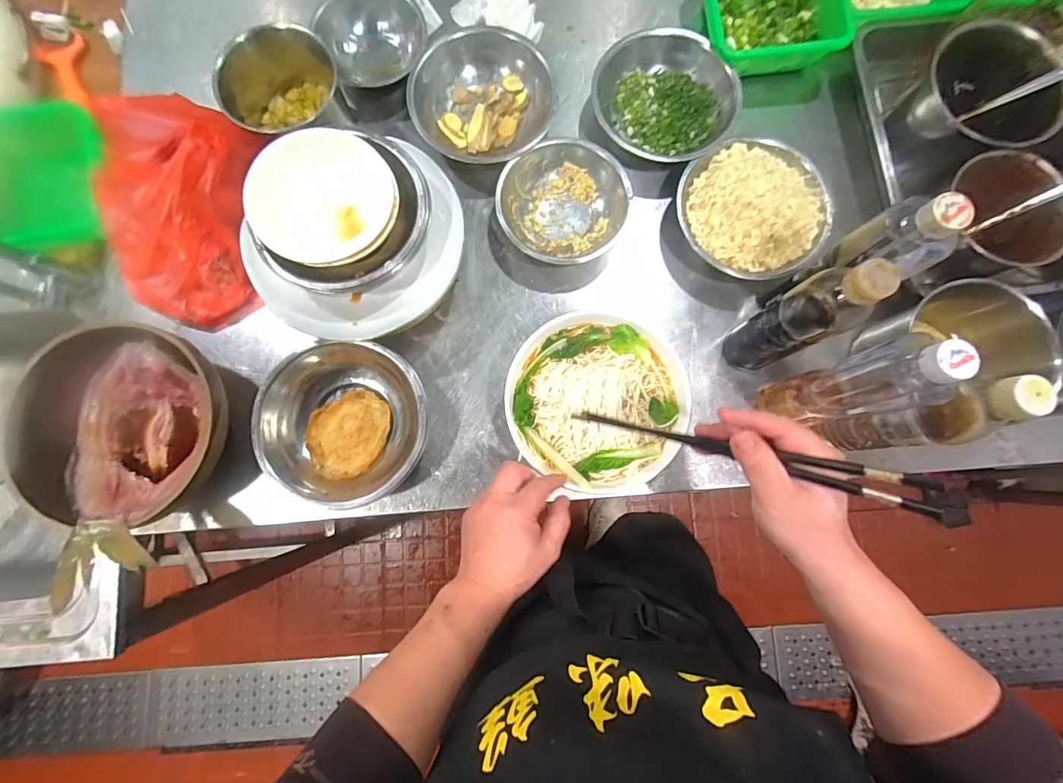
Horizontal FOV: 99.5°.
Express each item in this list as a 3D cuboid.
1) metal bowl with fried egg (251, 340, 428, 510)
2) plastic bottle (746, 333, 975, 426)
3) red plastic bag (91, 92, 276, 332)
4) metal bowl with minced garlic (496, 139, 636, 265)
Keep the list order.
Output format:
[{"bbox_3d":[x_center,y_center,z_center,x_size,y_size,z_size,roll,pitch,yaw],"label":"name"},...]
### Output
[{"bbox_3d":[-0.211,0.035,0.524,0.177,0.061,0.184,0,81,-1],"label":"metal bowl with fried egg"},{"bbox_3d":[0.312,-0.004,0.442,0.063,0.236,0.059,-11,82,-2],"label":"plastic bottle"},{"bbox_3d":[-0.412,-0.205,0.527,0.161,0.117,0.232,1,81,0],"label":"red plastic bag"},{"bbox_3d":[0.038,-0.234,0.569,0.156,0.055,0.150,0,81,-1],"label":"metal bowl with minced garlic"}]

